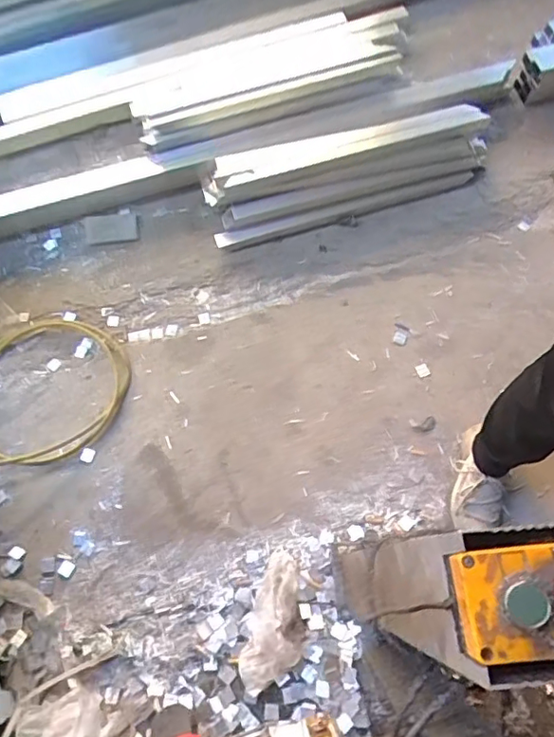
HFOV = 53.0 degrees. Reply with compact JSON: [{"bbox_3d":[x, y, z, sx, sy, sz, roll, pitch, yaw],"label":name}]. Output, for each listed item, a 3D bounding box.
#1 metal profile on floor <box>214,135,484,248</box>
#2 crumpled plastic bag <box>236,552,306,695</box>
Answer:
[{"bbox_3d":[0.187,-0.460,1.463,0.729,0.089,0.120,-19,68,-7],"label":"metal profile on floor"},{"bbox_3d":[0.004,0.487,1.069,0.109,0.053,0.247,15,68,7],"label":"crumpled plastic bag"}]

